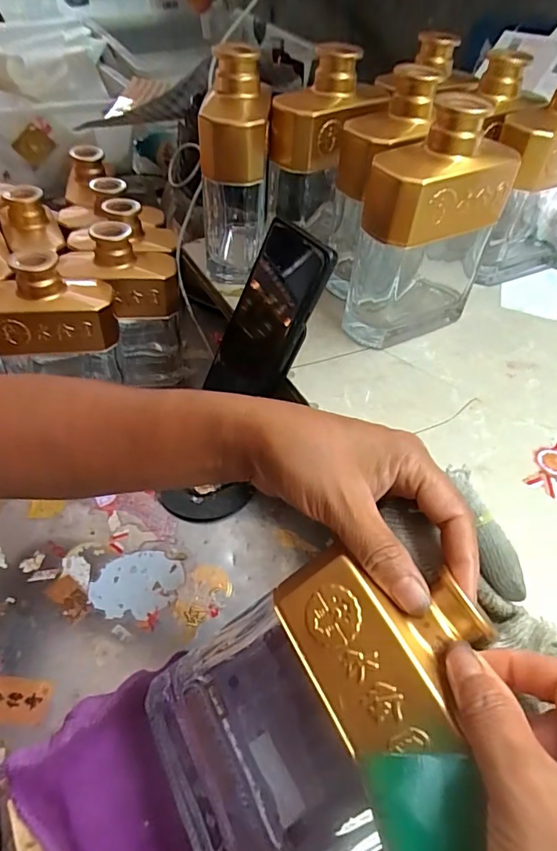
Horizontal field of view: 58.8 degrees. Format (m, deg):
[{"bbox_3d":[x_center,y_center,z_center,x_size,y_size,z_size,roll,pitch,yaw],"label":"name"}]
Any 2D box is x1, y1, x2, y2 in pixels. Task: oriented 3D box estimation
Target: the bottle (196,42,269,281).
[{"bbox_3d":[-0.037,-0.217,0.430,0.055,0.177,0.084,0,47,-4],"label":"bottle"}]

